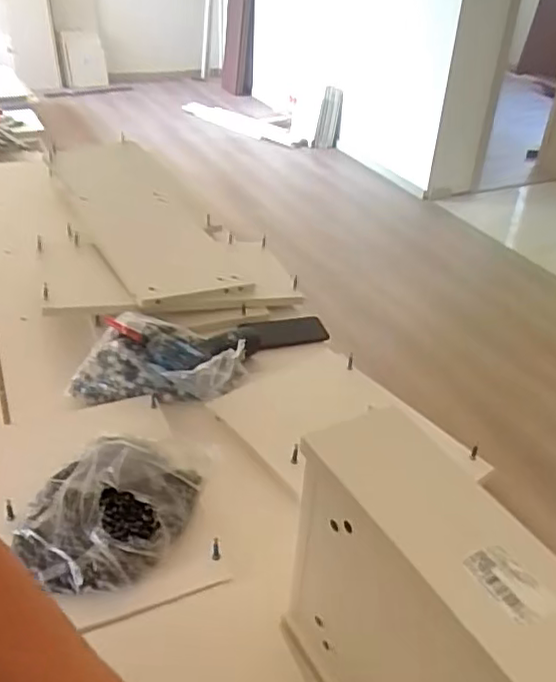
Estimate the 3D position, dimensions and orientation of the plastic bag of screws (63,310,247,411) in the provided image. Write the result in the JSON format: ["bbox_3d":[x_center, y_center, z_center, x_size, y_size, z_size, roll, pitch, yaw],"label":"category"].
[{"bbox_3d":[-0.198,0.017,1.098,0.294,0.083,0.215,0,35,-5],"label":"plastic bag of screws"}]

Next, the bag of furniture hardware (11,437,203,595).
[{"bbox_3d":[-0.211,0.207,0.772,0.182,0.081,0.207,10,35,9],"label":"bag of furniture hardware"}]

